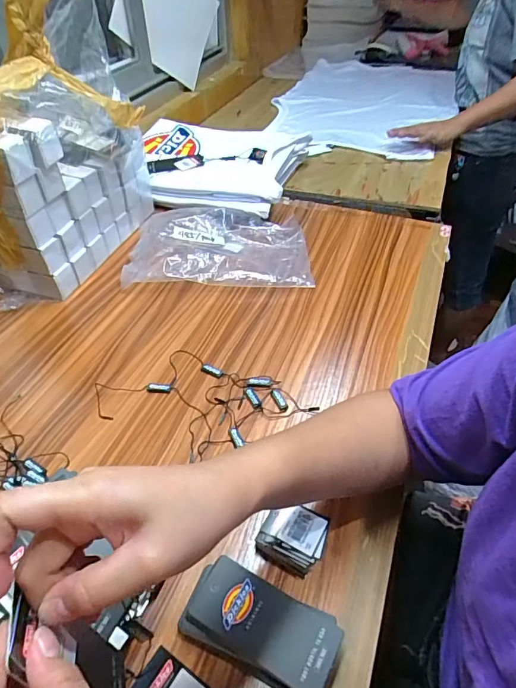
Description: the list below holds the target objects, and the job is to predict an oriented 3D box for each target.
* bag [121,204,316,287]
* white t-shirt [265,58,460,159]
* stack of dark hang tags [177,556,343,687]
[{"bbox_3d":[-0.061,-0.157,0.703,0.278,0.045,0.186,0,44,-1],"label":"bag"},{"bbox_3d":[0.308,-0.691,1.249,0.472,0.026,0.810,10,46,12],"label":"white t-shirt"},{"bbox_3d":[0.002,0.215,0.335,0.112,0.022,0.057,20,47,18],"label":"stack of dark hang tags"}]

